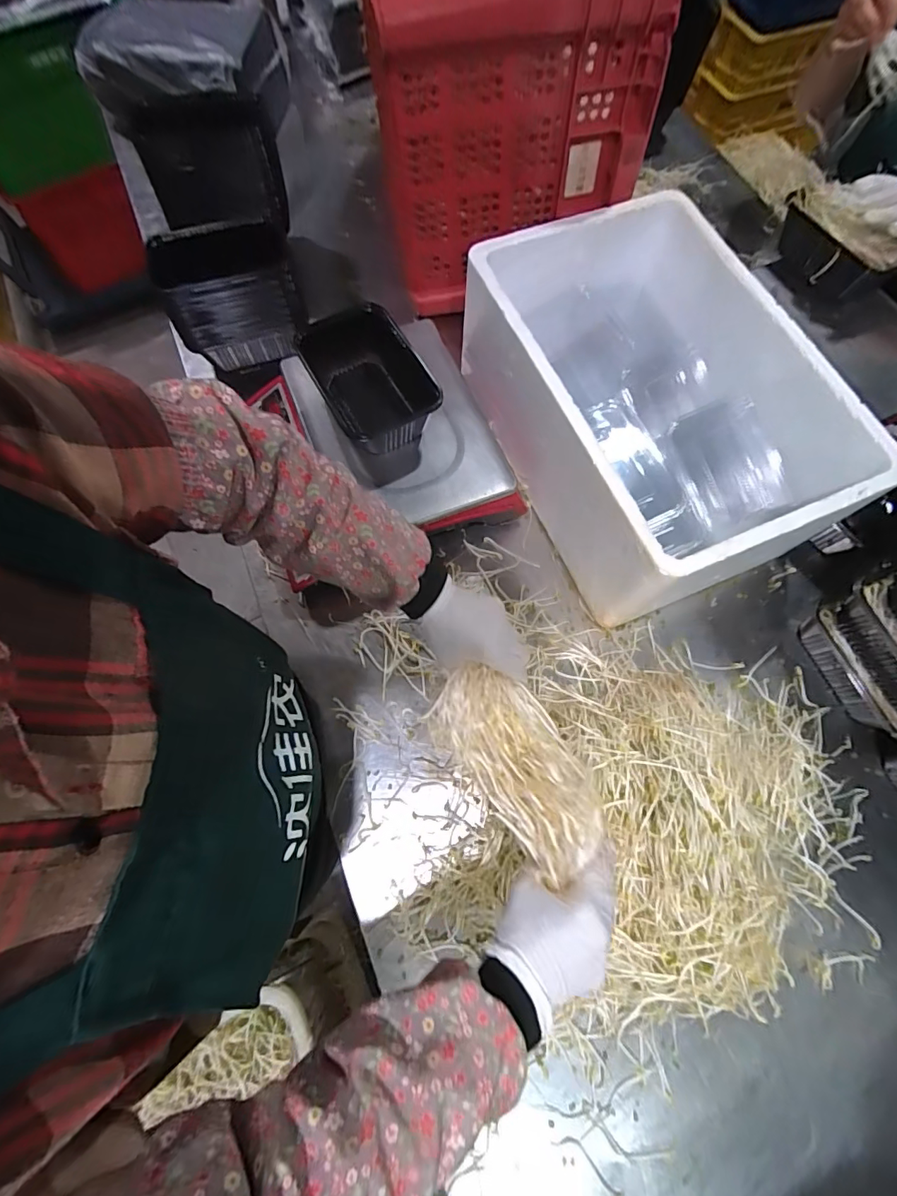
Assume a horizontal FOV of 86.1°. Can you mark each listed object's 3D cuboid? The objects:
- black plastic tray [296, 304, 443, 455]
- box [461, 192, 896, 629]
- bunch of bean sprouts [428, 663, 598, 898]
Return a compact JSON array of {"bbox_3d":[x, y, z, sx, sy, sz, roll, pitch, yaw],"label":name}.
[{"bbox_3d":[-0.096,-0.263,0.590,0.118,0.071,0.193,-29,73,-11],"label":"black plastic tray"},{"bbox_3d":[0.254,-0.244,0.638,0.317,0.206,0.471,-22,72,-8],"label":"box"},{"bbox_3d":[0.065,0.151,0.444,0.094,0.043,0.191,-33,68,-12],"label":"bunch of bean sprouts"}]

